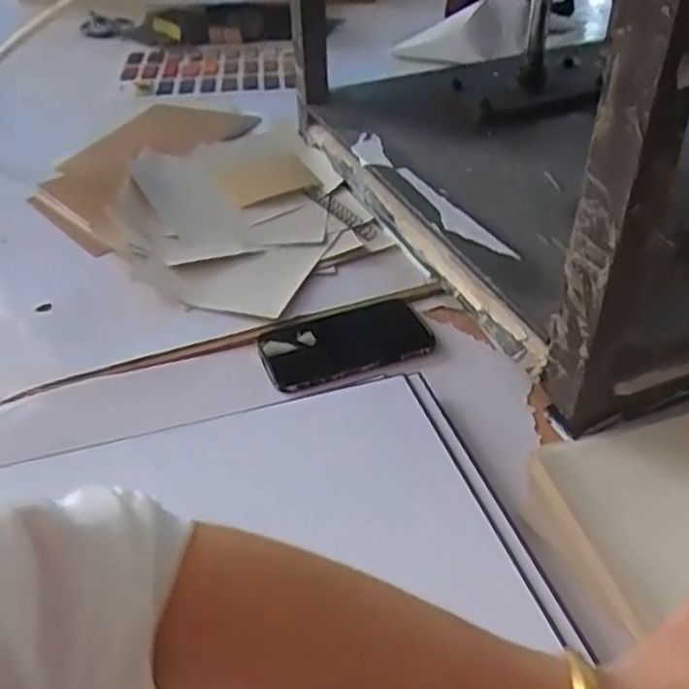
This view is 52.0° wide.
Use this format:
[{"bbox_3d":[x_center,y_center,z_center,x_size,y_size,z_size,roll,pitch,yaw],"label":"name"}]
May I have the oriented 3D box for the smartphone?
[{"bbox_3d":[0.003,0.000,0.628,0.154,0.014,0.082,-19,43,-18],"label":"smartphone"}]

